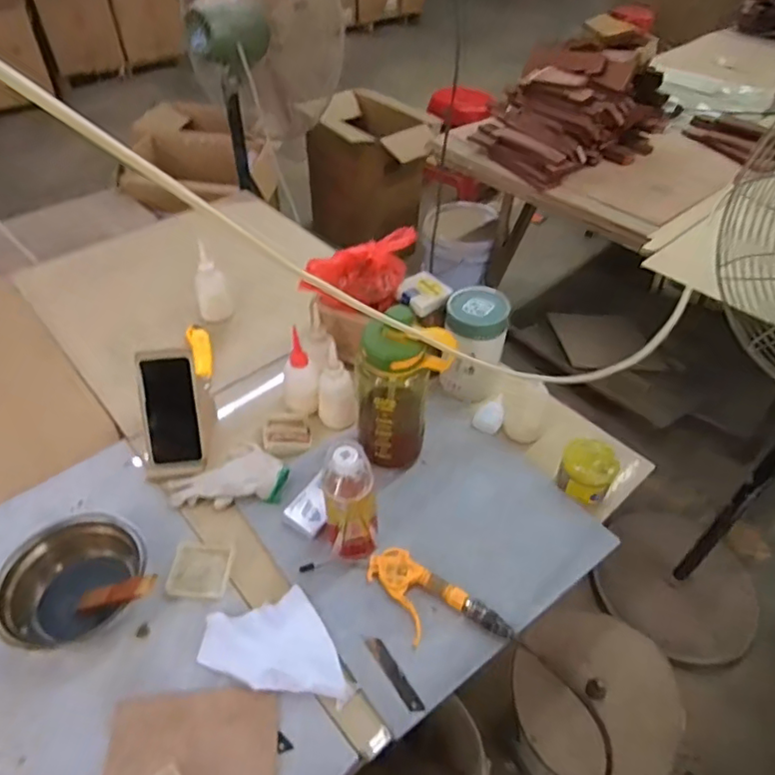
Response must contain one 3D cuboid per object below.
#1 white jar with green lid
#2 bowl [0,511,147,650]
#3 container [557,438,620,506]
[{"bbox_3d":[0.144,-0.061,0.973,0.098,0.193,0.105,7,45,6],"label":"white jar with green lid"},{"bbox_3d":[-0.389,0.244,0.712,0.165,0.079,0.146,-7,45,-8],"label":"bowl"},{"bbox_3d":[0.297,0.126,0.853,0.074,0.062,0.081,1,44,-1],"label":"container"}]

